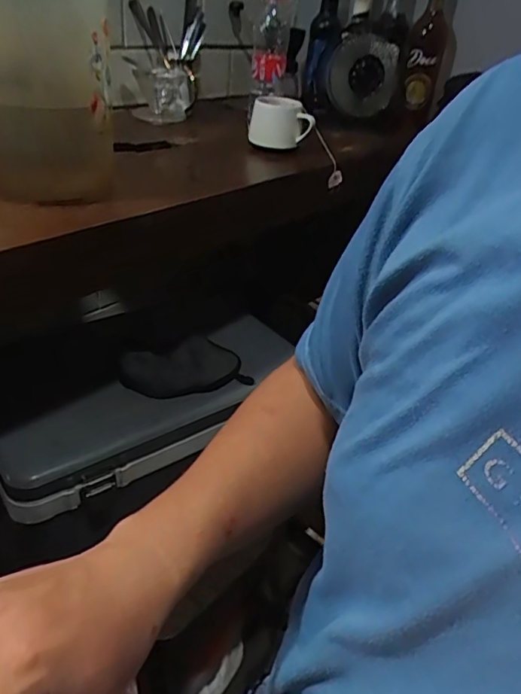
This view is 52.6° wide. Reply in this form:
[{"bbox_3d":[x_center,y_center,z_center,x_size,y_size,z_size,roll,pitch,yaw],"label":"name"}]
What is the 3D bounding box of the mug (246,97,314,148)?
[{"bbox_3d":[0.033,-0.377,0.882,0.102,0.068,0.071,2,34,-7],"label":"mug"}]

